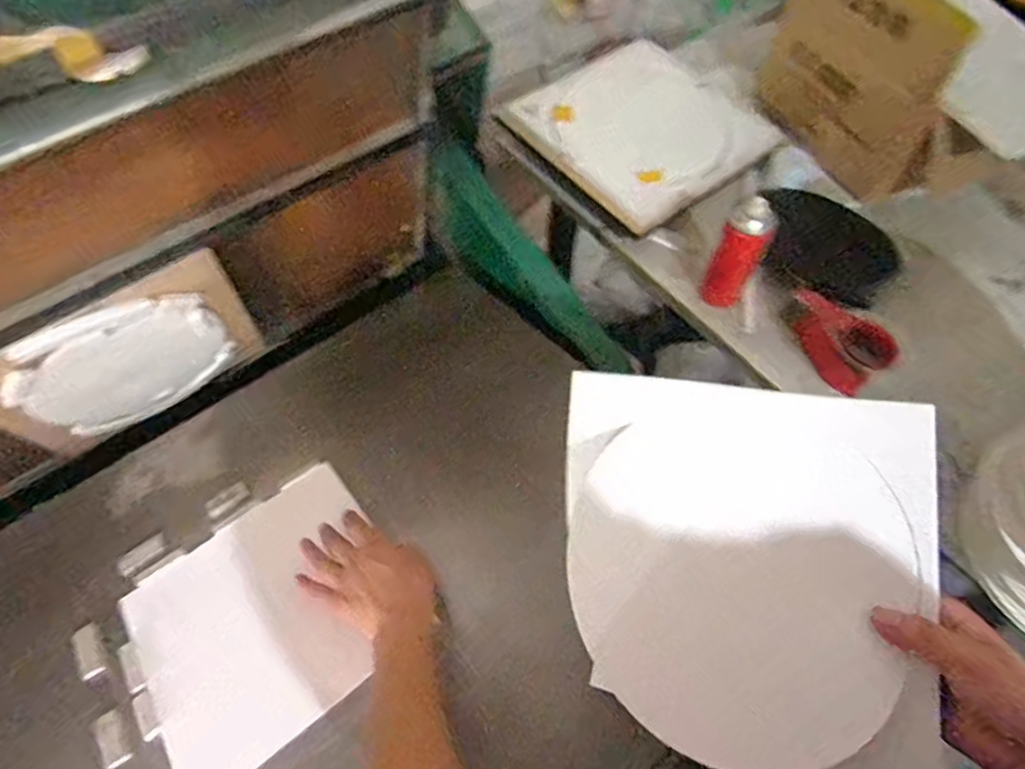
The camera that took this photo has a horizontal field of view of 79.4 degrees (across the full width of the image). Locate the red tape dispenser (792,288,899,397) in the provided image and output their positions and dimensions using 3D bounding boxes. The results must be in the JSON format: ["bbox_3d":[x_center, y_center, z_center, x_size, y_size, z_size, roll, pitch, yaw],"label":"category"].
[{"bbox_3d":[0.471,-0.074,0.901,0.098,0.056,0.154,-31,64,-17],"label":"red tape dispenser"}]

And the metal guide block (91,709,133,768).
[{"bbox_3d":[-0.381,0.337,0.587,0.024,0.004,0.057,-40,54,-21],"label":"metal guide block"}]

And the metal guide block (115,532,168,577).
[{"bbox_3d":[-0.438,0.201,0.729,0.055,0.008,0.031,-36,65,-19],"label":"metal guide block"}]

